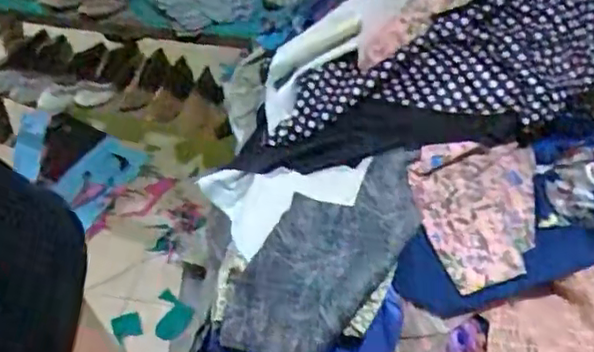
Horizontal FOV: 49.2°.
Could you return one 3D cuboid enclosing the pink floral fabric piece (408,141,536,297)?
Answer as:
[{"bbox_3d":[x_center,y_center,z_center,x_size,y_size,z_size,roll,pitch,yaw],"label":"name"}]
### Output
[{"bbox_3d":[0.266,0.053,0.912,0.194,0.048,0.212,-5,64,-3],"label":"pink floral fabric piece"}]

